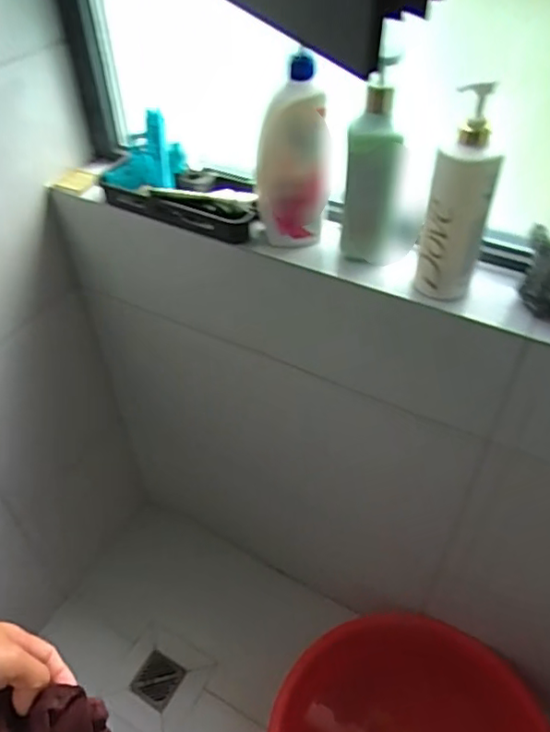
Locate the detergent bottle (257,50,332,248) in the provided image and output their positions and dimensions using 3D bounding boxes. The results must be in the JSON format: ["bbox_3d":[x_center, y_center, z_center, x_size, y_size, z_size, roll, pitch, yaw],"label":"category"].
[{"bbox_3d":[0.021,-0.272,0.764,0.099,0.214,0.093,0,45,1],"label":"detergent bottle"}]

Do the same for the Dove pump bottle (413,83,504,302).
[{"bbox_3d":[0.209,-0.180,0.669,0.070,0.227,0.058,14,47,15],"label":"Dove pump bottle"}]

